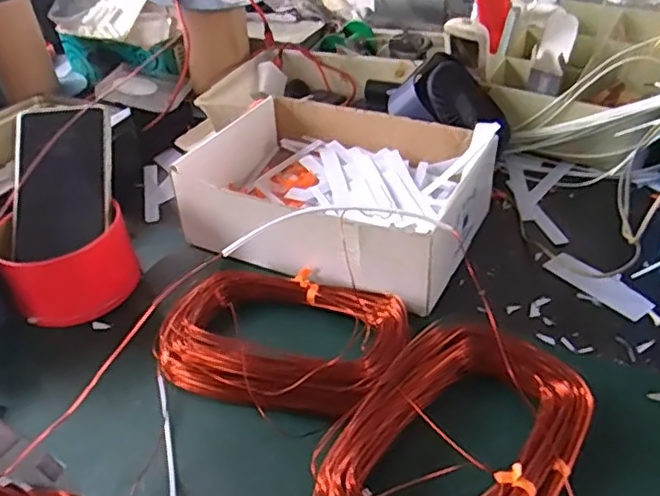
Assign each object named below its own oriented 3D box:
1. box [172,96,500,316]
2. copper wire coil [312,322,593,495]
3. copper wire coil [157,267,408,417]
[{"bbox_3d":[0.007,-0.055,0.569,0.249,0.071,0.197,14,42,22],"label":"box"},{"bbox_3d":[0.078,0.118,0.378,0.120,0.029,0.184,26,48,33],"label":"copper wire coil"},{"bbox_3d":[-0.032,0.062,0.456,0.170,0.029,0.120,12,41,20],"label":"copper wire coil"}]

